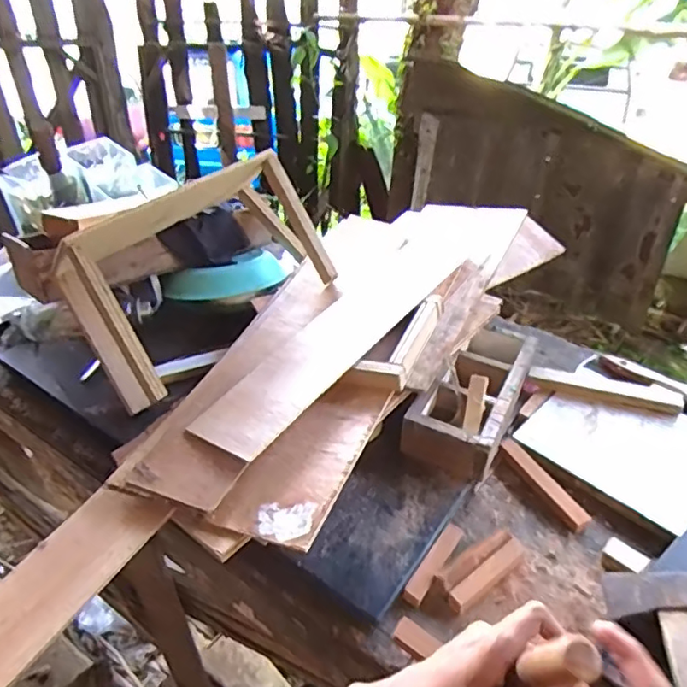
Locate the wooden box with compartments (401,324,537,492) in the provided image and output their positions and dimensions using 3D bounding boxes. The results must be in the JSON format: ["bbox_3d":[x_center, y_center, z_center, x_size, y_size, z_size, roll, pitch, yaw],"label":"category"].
[{"bbox_3d":[0.181,0.062,0.762,0.105,0.069,0.259,20,42,26],"label":"wooden box with compartments"}]

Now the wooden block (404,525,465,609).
[{"bbox_3d":[0.098,0.232,0.612,0.020,0.010,0.104,23,44,29],"label":"wooden block"}]

